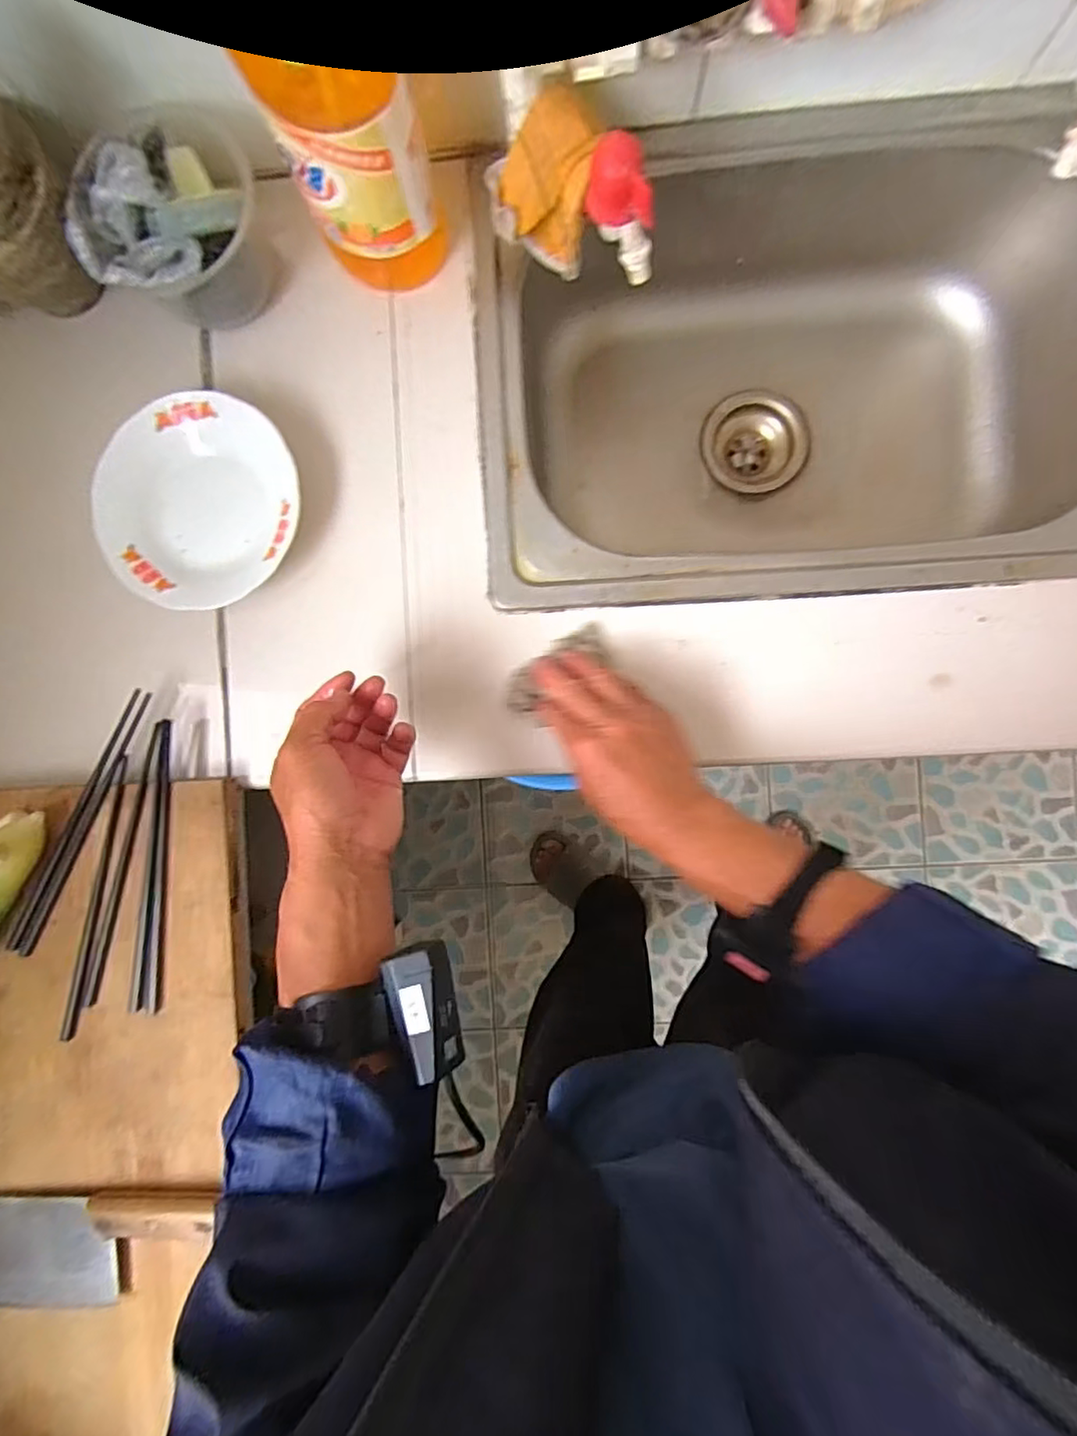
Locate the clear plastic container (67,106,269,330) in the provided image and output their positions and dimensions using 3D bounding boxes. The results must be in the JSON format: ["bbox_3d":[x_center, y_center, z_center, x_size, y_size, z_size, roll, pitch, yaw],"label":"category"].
[{"bbox_3d":[-0.268,-0.373,0.471,0.117,0.114,0.116,0,90,1],"label":"clear plastic container"}]

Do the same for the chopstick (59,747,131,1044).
[{"bbox_3d":[-0.365,0.147,0.503,0.013,0.004,0.232,10,90,1],"label":"chopstick"}]

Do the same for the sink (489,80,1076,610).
[{"bbox_3d":[0.228,-0.291,0.572,0.530,0.185,0.379,-2,90,1],"label":"sink"}]

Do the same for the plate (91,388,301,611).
[{"bbox_3d":[-0.279,-0.176,0.505,0.166,0.040,0.168,0,90,1],"label":"plate"}]

